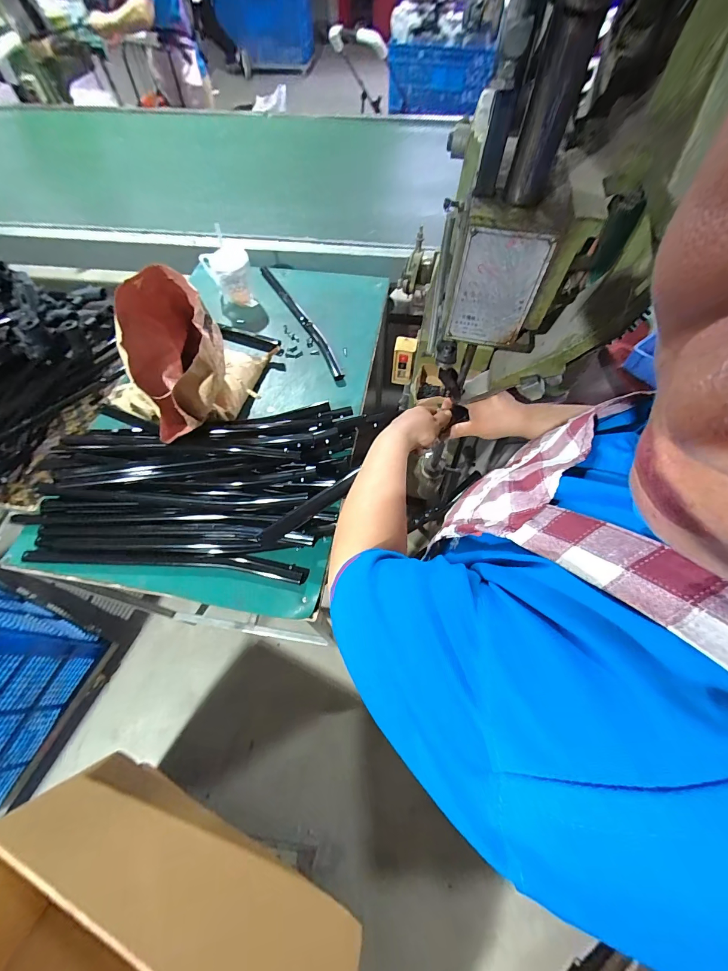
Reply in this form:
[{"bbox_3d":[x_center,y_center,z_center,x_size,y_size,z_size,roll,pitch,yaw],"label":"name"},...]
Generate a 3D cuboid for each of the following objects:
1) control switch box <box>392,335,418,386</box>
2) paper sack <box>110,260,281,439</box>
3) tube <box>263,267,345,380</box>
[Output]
[{"bbox_3d":[0.099,-0.305,0.887,0.052,0.115,0.043,8,61,6],"label":"control switch box"},{"bbox_3d":[-0.330,-0.266,0.727,0.179,0.297,0.299,-3,61,0],"label":"paper sack"},{"bbox_3d":[-0.176,-0.467,0.987,0.044,0.022,0.498,-27,63,-12],"label":"tube"}]

